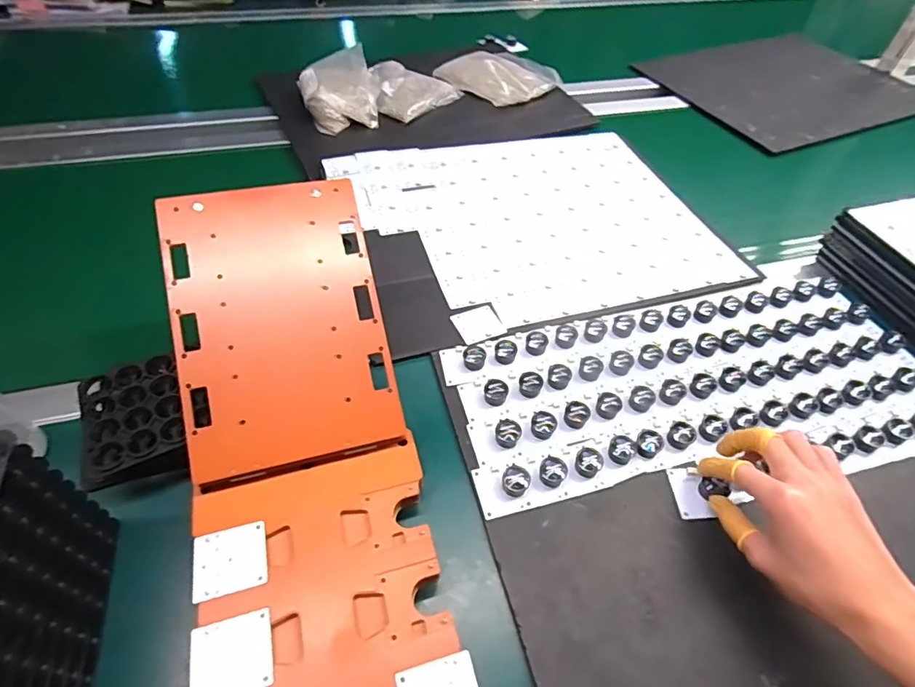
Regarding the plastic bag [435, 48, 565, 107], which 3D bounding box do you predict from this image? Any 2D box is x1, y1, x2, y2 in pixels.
[{"bbox_3d":[0.073,-0.480,0.901,0.177,0.031,0.177,38,59,24],"label":"plastic bag"}]

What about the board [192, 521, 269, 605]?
[{"bbox_3d":[-0.159,0.152,0.352,0.048,0.004,0.044,-8,56,-17],"label":"board"}]

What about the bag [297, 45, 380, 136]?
[{"bbox_3d":[-0.192,-0.410,0.810,0.118,0.051,0.170,-11,53,-12],"label":"bag"}]

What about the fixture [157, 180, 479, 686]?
[{"bbox_3d":[-0.113,0.083,0.368,0.161,0.055,0.442,-11,67,-12],"label":"fixture"}]

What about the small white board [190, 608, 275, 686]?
[{"bbox_3d":[-0.141,0.197,0.314,0.047,0.004,0.044,-13,54,-13],"label":"small white board"}]

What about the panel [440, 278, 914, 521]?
[{"bbox_3d":[0.244,0.032,0.499,0.486,0.019,0.197,-7,52,-8],"label":"panel"}]

